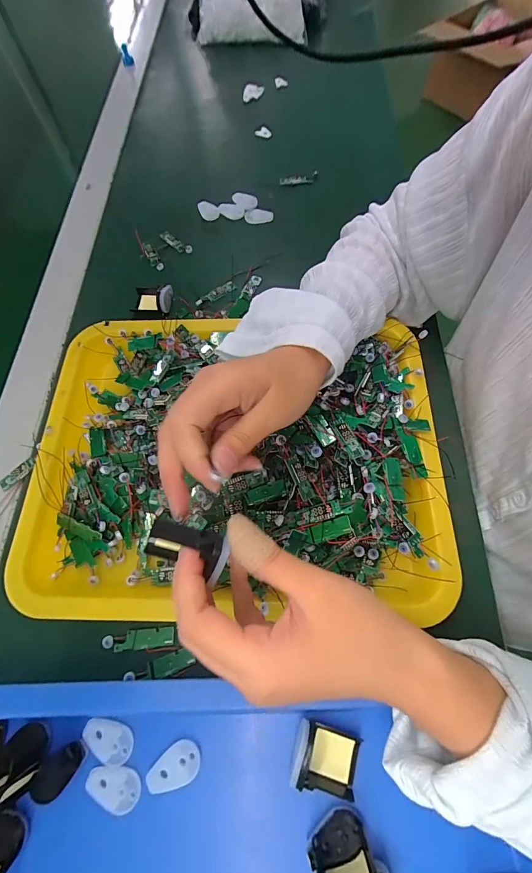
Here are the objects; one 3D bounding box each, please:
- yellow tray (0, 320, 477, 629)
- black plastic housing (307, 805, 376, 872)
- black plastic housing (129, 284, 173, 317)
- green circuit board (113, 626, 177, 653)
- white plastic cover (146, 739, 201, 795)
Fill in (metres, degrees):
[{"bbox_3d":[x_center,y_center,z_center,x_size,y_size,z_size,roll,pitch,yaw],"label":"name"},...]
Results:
[{"bbox_3d":[-0.034,0.008,0.289,0.342,0.045,0.258,-1,67,2],"label":"yellow tray"},{"bbox_3d":[0.042,0.238,0.193,0.035,0.037,0.025,-16,67,-4],"label":"black plastic housing"},{"bbox_3d":[-0.126,-0.151,0.380,0.043,0.020,0.036,1,67,3],"label":"black plastic housing"},{"bbox_3d":[-0.091,0.151,0.257,0.043,0.004,0.013,-8,67,-1],"label":"green circuit board"},{"bbox_3d":[-0.061,0.214,0.224,0.036,0.004,0.021,-17,67,-4],"label":"white plastic cover"}]

